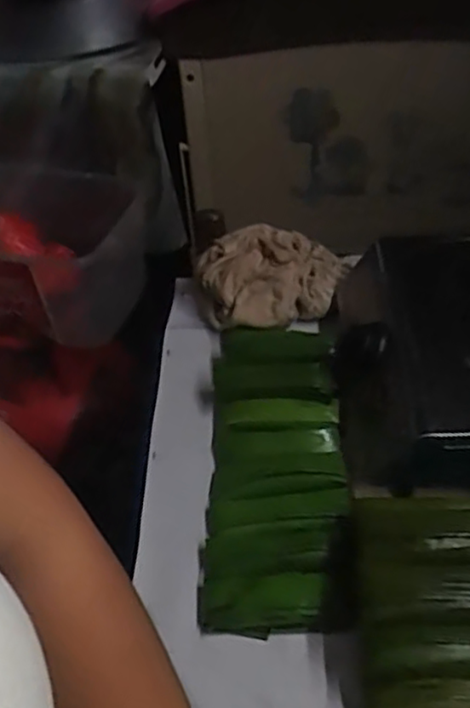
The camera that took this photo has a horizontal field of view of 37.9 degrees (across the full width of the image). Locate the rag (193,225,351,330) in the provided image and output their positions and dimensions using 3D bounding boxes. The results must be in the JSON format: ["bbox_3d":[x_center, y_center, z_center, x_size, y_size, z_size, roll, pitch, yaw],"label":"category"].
[{"bbox_3d":[0.045,-0.098,0.832,0.171,0.067,0.133,-16,46,-11],"label":"rag"}]

